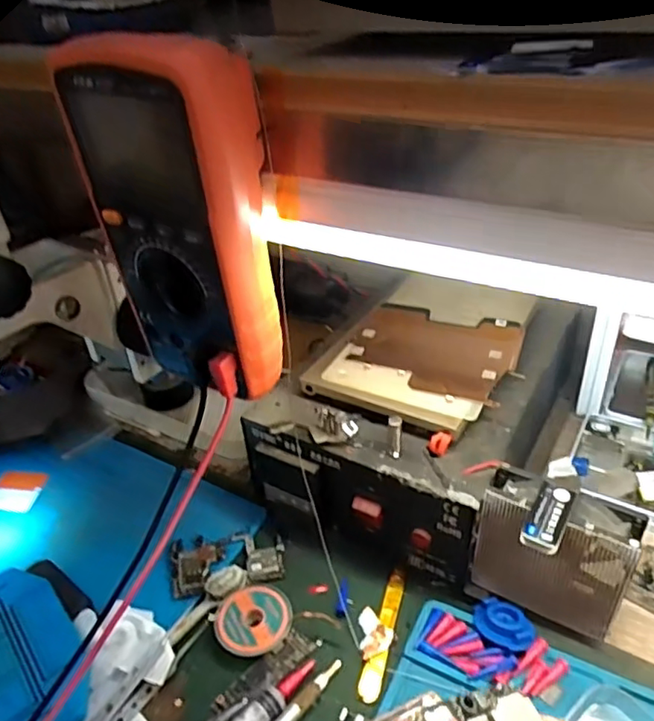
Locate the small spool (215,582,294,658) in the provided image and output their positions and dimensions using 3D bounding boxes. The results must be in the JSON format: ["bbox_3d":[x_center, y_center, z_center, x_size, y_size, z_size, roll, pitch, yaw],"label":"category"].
[{"bbox_3d":[-0.045,0.156,0.363,0.045,0.012,0.046,-3,34,2],"label":"small spool"}]

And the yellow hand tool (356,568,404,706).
[{"bbox_3d":[0.035,0.163,0.359,0.012,0.004,0.086,7,36,17],"label":"yellow hand tool"}]

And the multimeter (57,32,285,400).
[{"bbox_3d":[-0.067,-0.063,0.293,0.077,0.168,0.050,17,40,29],"label":"multimeter"}]

